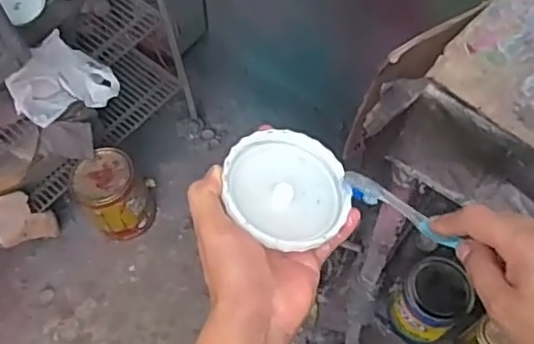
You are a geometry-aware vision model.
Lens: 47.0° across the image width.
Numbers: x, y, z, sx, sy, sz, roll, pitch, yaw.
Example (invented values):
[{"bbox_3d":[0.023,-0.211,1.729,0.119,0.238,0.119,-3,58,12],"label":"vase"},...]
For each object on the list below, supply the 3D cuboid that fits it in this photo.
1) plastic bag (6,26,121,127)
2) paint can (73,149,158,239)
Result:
[{"bbox_3d":[-0.439,-0.202,1.309,0.201,0.091,0.191,-23,63,-12],"label":"plastic bag"},{"bbox_3d":[-0.377,0.061,1.546,0.165,0.212,0.151,0,61,1],"label":"paint can"}]

